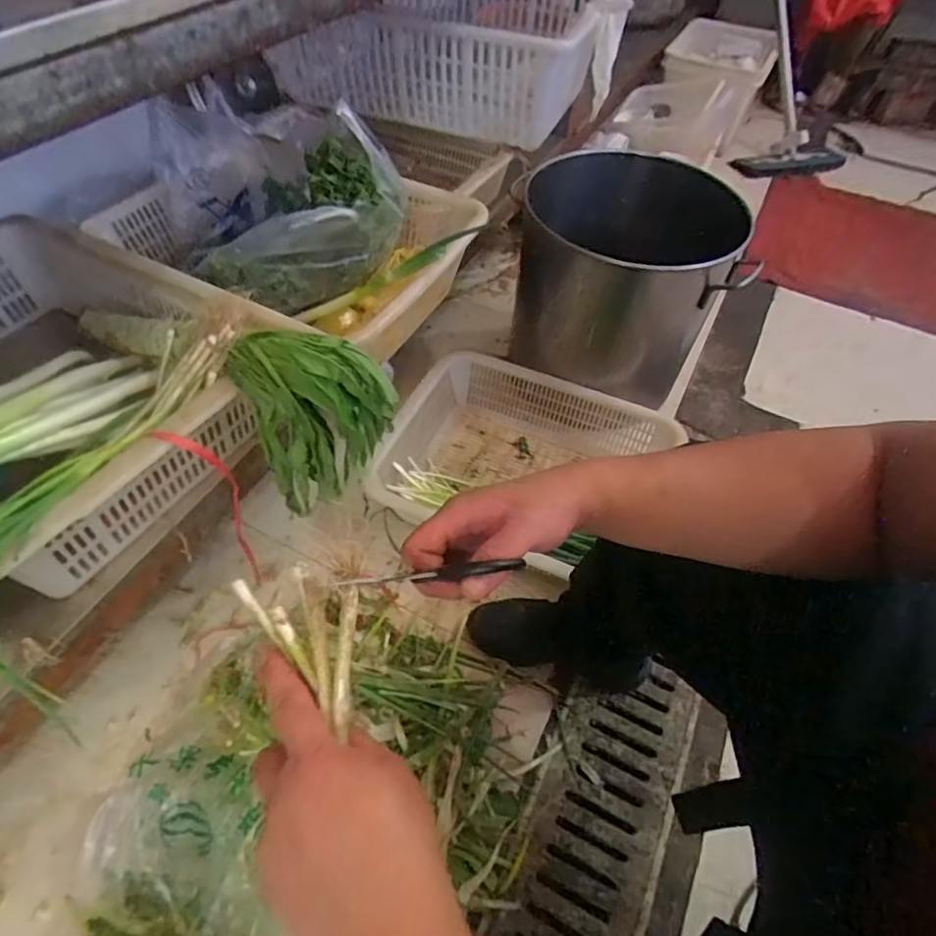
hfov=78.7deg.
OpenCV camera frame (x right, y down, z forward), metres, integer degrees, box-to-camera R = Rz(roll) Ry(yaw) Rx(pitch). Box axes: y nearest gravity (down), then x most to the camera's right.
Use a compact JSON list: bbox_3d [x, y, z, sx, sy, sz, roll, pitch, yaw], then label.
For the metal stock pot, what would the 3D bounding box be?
[{"bbox_3d":[0.318,-0.405,1.175,0.408,0.332,0.465,18,54,9],"label":"metal stock pot"}]

